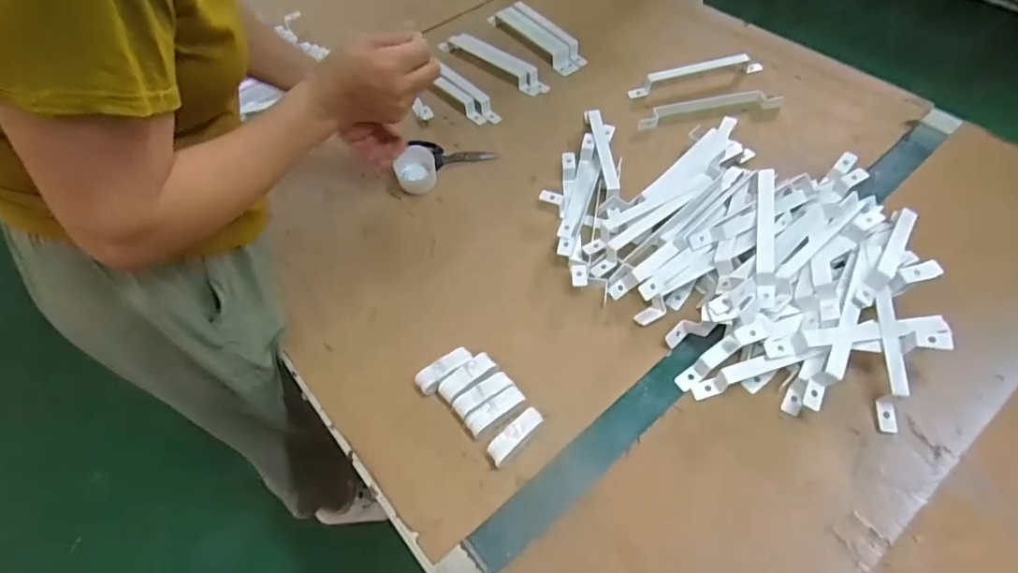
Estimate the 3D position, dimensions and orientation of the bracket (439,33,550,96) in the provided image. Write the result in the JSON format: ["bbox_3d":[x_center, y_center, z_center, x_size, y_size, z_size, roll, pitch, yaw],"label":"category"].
[{"bbox_3d":[-0.029,-0.451,1.075,0.253,0.033,0.056,35,65,25],"label":"bracket"}]

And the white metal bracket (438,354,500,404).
[{"bbox_3d":[-0.049,0.120,0.681,0.078,0.034,0.031,-35,61,-19],"label":"white metal bracket"}]

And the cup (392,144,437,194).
[{"bbox_3d":[-0.153,-0.191,0.885,0.062,0.055,0.059,-1,56,2],"label":"cup"}]

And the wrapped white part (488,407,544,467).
[{"bbox_3d":[0.008,0.178,0.638,0.076,0.032,0.025,-39,62,-21],"label":"wrapped white part"}]

